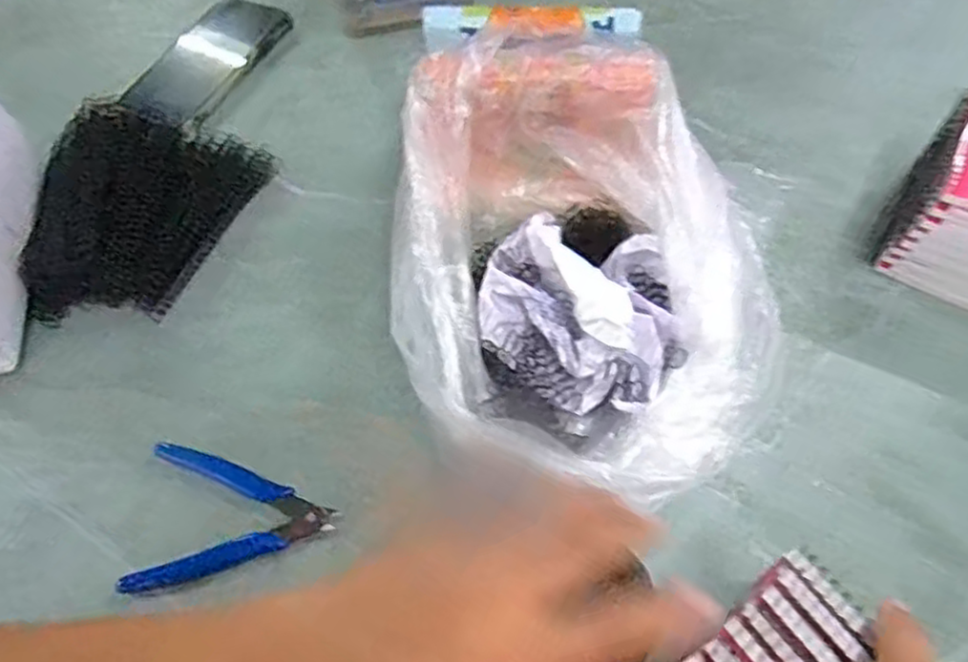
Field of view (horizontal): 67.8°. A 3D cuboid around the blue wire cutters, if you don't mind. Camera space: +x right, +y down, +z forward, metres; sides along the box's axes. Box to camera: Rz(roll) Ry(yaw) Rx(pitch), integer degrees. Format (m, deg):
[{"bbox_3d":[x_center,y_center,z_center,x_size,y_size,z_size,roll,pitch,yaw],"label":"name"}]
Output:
[{"bbox_3d":[-0.142,0.110,0.412,0.106,0.019,0.081,2,58,3],"label":"blue wire cutters"}]

